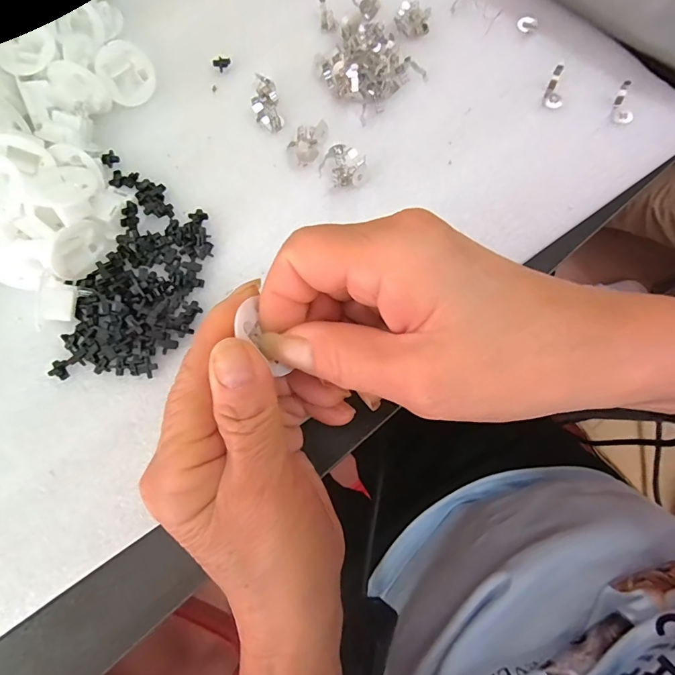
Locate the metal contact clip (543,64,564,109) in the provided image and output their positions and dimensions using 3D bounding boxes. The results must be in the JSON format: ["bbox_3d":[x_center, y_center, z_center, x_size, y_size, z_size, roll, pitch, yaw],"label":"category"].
[{"bbox_3d":[0.129,-0.148,0.250,0.011,0.009,0.023,4,77,2],"label":"metal contact clip"}]

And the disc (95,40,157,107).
[{"bbox_3d":[-0.125,-0.155,0.251,0.031,0.030,0.011,-42,48,-16],"label":"disc"}]

